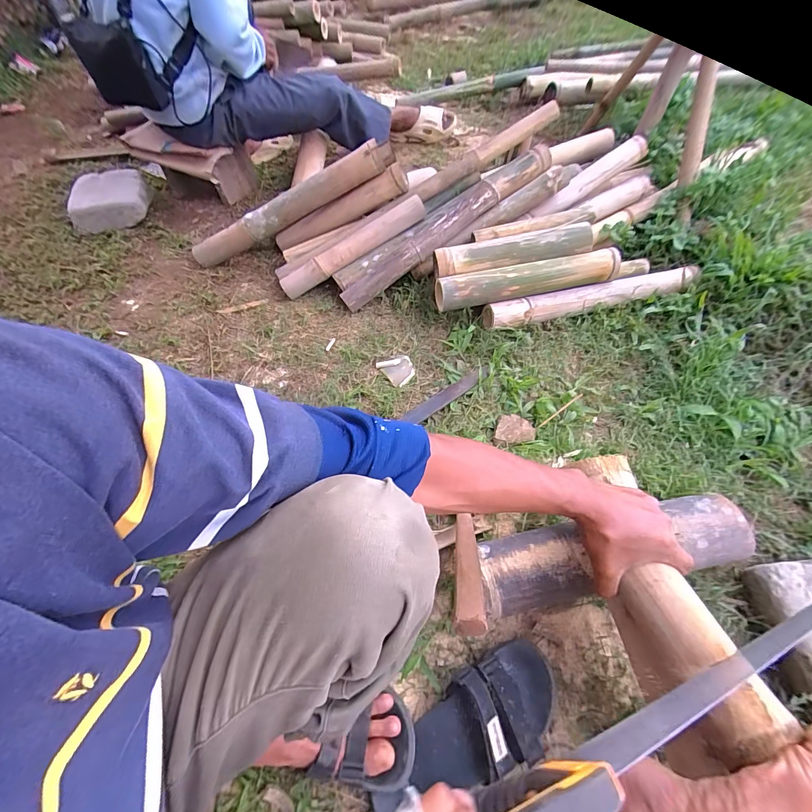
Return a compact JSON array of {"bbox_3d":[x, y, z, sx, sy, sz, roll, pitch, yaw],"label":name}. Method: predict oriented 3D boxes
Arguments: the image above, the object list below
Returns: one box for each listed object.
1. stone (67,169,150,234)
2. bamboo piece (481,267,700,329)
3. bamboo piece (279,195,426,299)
[{"bbox_3d":[-0.947,-0.664,1.173,0.236,0.078,0.214,-21,58,-11],"label":"stone"},{"bbox_3d":[0.435,-0.249,0.866,0.515,0.059,0.065,-10,55,-6],"label":"bamboo piece"},{"bbox_3d":[-0.143,-0.410,0.941,0.409,0.053,0.083,-31,59,2],"label":"bamboo piece"}]

